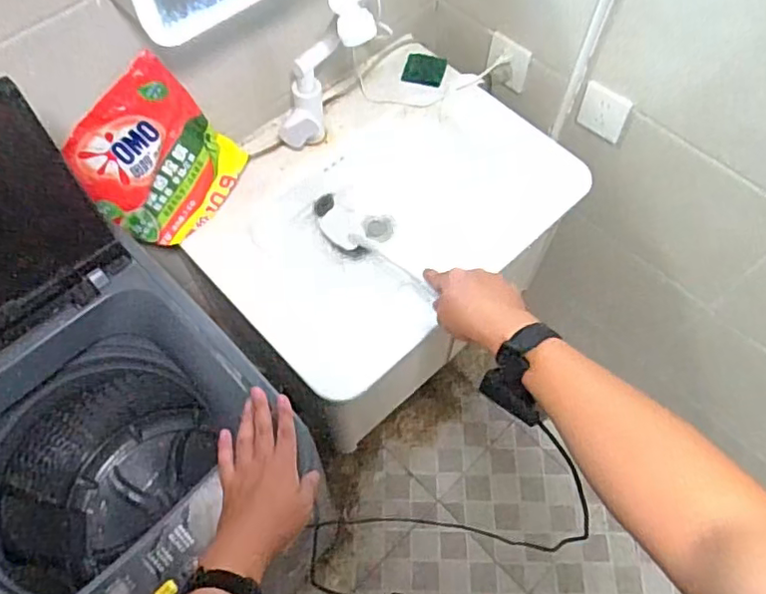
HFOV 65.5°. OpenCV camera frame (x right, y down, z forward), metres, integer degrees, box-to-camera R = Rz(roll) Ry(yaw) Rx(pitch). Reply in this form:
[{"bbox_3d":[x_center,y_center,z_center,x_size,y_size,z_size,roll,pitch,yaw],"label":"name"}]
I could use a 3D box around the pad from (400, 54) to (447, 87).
[{"bbox_3d":[0.077,-0.425,1.112,0.074,0.015,0.065,16,64,7],"label":"pad"}]

